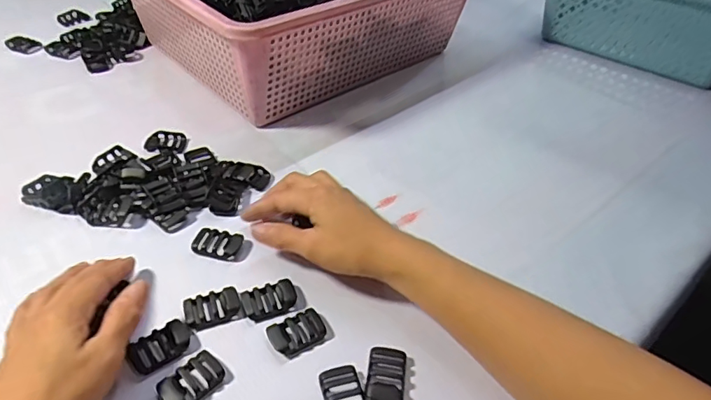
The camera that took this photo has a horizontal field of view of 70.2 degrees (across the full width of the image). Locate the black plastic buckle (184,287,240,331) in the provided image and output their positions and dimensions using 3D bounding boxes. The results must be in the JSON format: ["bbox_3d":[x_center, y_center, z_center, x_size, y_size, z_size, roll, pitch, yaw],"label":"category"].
[{"bbox_3d":[-0.102,0.075,0.360,0.037,0.004,0.024,-18,46,-23],"label":"black plastic buckle"}]

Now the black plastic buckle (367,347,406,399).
[{"bbox_3d":[0.021,0.113,0.331,0.024,0.004,0.037,5,42,1],"label":"black plastic buckle"}]

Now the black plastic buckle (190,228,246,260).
[{"bbox_3d":[-0.111,0.035,0.408,0.039,0.004,0.026,11,42,8],"label":"black plastic buckle"}]

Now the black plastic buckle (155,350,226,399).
[{"bbox_3d":[-0.104,0.116,0.320,0.025,0.008,0.040,34,50,29],"label":"black plastic buckle"}]

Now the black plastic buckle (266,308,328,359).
[{"bbox_3d":[-0.040,0.092,0.350,0.038,0.009,0.026,-21,47,-25],"label":"black plastic buckle"}]

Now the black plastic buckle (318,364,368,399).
[{"bbox_3d":[-0.007,0.123,0.319,0.025,0.004,0.039,-12,44,-17],"label":"black plastic buckle"}]

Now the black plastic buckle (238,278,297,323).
[{"bbox_3d":[-0.062,0.072,0.368,0.038,0.004,0.027,-15,45,-20],"label":"black plastic buckle"}]

